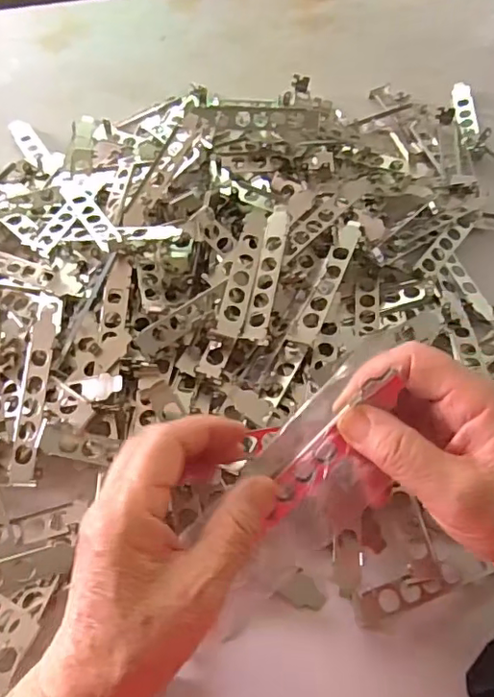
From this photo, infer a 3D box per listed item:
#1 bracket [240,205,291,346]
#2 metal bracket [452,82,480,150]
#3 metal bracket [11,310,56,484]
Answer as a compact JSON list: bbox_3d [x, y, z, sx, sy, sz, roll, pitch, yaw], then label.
[{"bbox_3d":[0.017,-0.060,0.419,0.019,0.008,0.122,5,67,18],"label":"bracket"},{"bbox_3d":[0.230,-0.245,0.574,0.022,0.009,0.112,-3,59,17],"label":"metal bracket"},{"bbox_3d":[-0.145,0.031,0.370,0.021,0.012,0.121,2,74,0],"label":"metal bracket"}]

